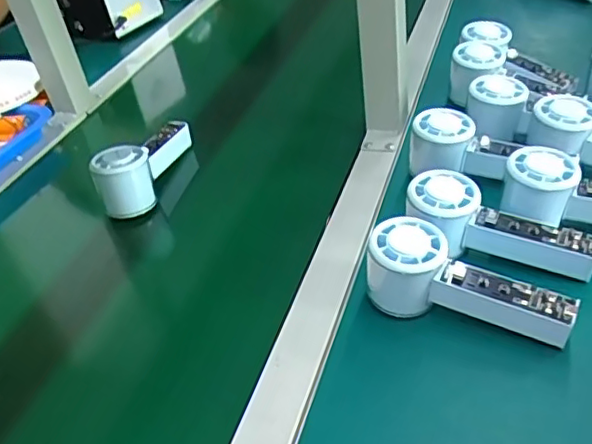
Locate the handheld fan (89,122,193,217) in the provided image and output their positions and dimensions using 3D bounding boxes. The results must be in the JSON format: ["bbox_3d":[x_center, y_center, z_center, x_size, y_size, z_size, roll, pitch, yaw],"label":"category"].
[{"bbox_3d":[-0.161,-0.070,0.656,0.048,0.058,0.151,7,41,20],"label":"handheld fan"}]

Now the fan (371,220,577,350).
[{"bbox_3d":[0.128,0.051,0.458,0.152,0.061,0.052,19,44,13],"label":"fan"}]

